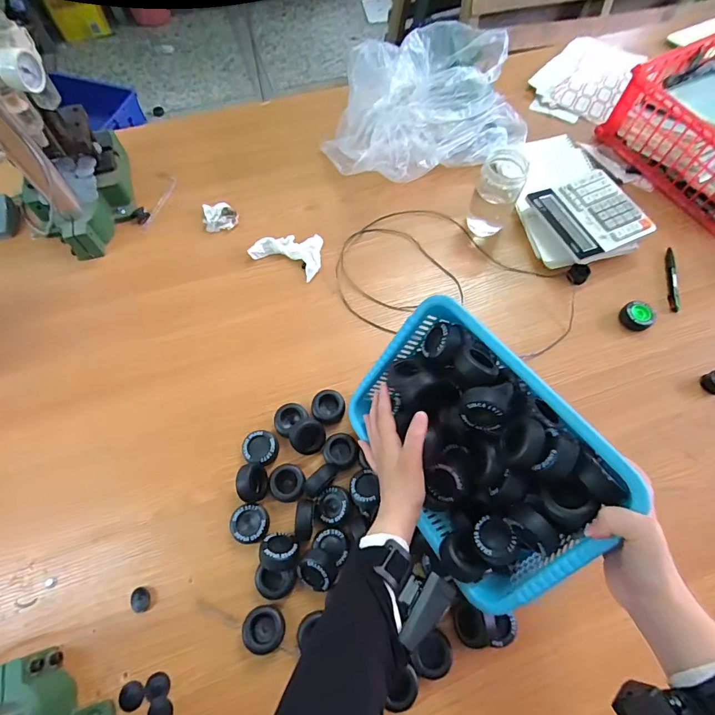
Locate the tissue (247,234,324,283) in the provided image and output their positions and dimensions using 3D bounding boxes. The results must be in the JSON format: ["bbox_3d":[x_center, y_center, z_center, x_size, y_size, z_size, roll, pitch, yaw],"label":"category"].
[{"bbox_3d":[-0.122,-0.209,0.779,0.127,0.025,0.105,24,67,8],"label":"tissue"}]

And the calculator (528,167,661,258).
[{"bbox_3d":[0.432,-0.267,0.766,0.168,0.028,0.161,-24,69,-13],"label":"calculator"}]

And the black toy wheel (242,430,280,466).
[{"bbox_3d":[-0.143,0.134,0.613,0.048,0.025,0.047,1,66,-2],"label":"black toy wheel"}]

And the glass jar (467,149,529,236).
[{"bbox_3d":[0.260,-0.307,0.773,0.084,0.135,0.069,25,67,8],"label":"glass jar"}]

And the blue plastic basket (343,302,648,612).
[{"bbox_3d":[0.124,0.098,0.471,0.066,0.224,0.299,0,43,-47],"label":"blue plastic basket"}]

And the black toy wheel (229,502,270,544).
[{"bbox_3d":[-0.147,0.230,0.570,0.050,0.025,0.049,1,66,-2],"label":"black toy wheel"}]

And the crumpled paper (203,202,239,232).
[{"bbox_3d":[-0.267,-0.275,0.806,0.063,0.018,0.060,-9,66,-7],"label":"crumpled paper"}]

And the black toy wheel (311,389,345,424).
[{"bbox_3d":[-0.045,0.077,0.641,0.050,0.022,0.048,1,66,-2],"label":"black toy wheel"}]

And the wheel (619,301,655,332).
[{"bbox_3d":[0.491,-0.074,0.723,0.057,0.017,0.051,-30,70,-15],"label":"wheel"}]

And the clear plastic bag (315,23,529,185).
[{"bbox_3d":[0.130,-0.514,0.839,0.390,0.180,0.234,-20,68,-11],"label":"clear plastic bag"}]

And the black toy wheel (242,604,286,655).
[{"bbox_3d":[-0.116,0.337,0.516,0.050,0.034,0.047,1,66,-2],"label":"black toy wheel"}]

